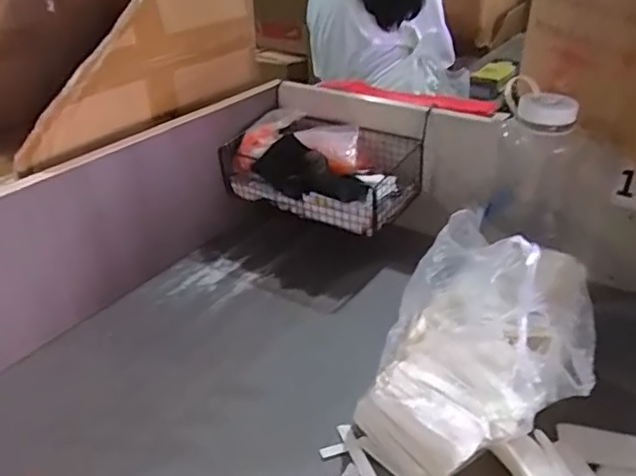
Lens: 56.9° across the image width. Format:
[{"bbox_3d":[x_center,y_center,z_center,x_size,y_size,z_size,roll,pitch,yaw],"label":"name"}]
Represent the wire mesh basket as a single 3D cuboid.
[{"bbox_3d":[0.004,-0.109,0.882,0.272,0.099,0.147,17,36,28],"label":"wire mesh basket"}]

